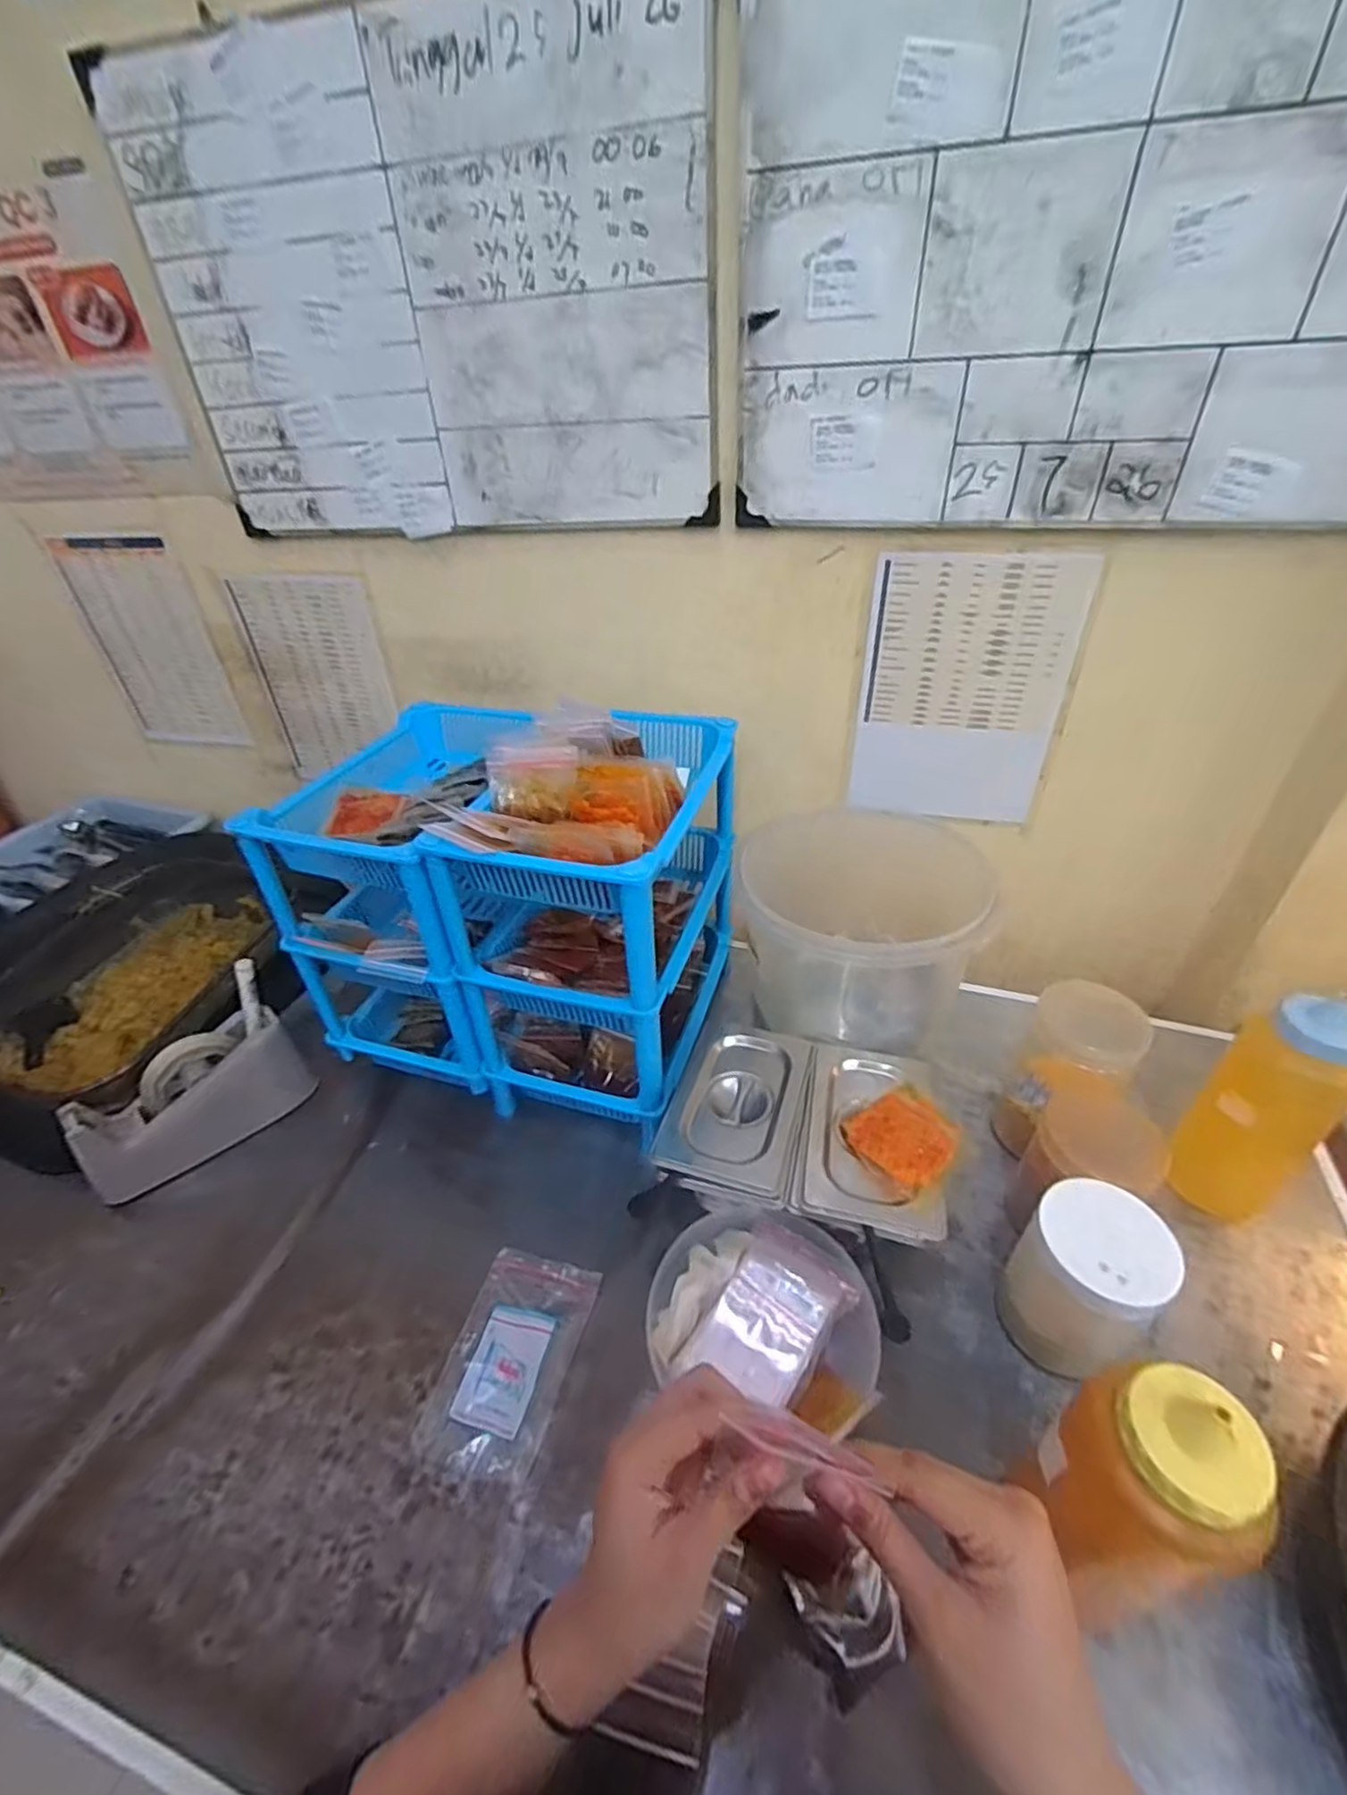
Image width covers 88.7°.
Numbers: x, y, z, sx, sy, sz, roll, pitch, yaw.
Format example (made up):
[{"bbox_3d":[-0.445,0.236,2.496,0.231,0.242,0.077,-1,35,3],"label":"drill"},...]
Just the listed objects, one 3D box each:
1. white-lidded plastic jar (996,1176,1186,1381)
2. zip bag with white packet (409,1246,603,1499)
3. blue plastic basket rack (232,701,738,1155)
[{"bbox_3d":[0.298,0.284,0.506,0.078,0.137,0.087,-31,46,-32],"label":"white-lidded plastic jar"},{"bbox_3d":[-0.128,0.361,0.542,0.093,0.009,0.153,8,39,13],"label":"zip bag with white packet"},{"bbox_3d":[-0.178,-0.012,0.742,0.436,0.343,0.308,12,40,17],"label":"blue plastic basket rack"}]

